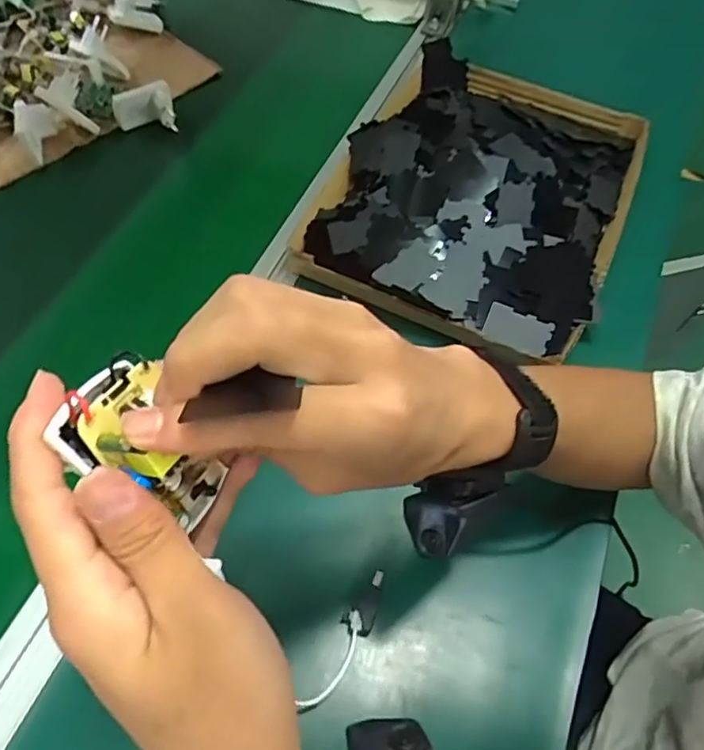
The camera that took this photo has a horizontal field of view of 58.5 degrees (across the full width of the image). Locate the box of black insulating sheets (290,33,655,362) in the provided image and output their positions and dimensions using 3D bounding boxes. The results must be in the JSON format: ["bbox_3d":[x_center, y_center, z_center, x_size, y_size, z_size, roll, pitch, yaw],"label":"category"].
[{"bbox_3d":[0.121,-0.183,0.585,0.261,0.052,0.343,21,60,11],"label":"box of black insulating sheets"}]

